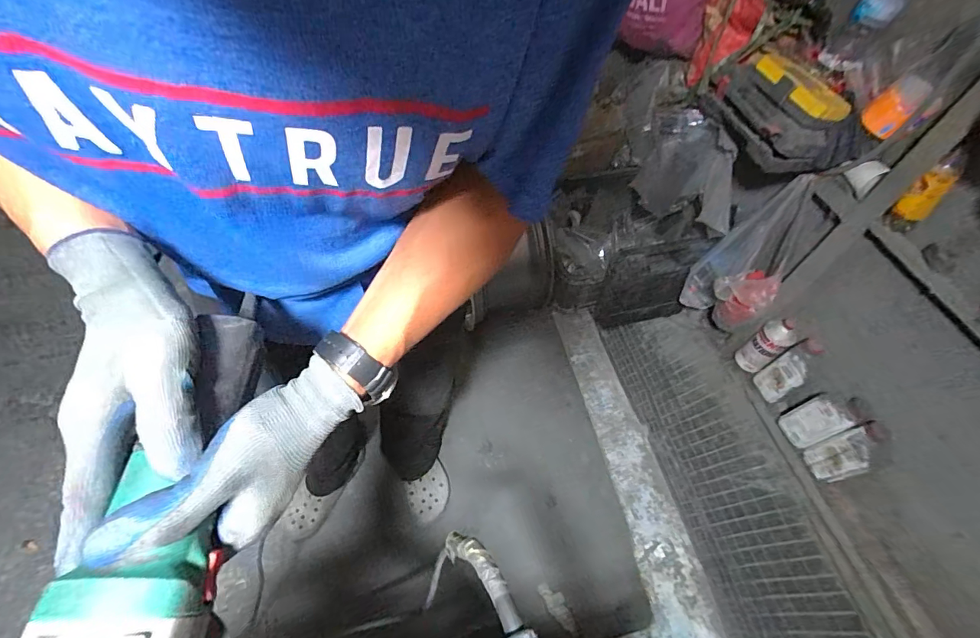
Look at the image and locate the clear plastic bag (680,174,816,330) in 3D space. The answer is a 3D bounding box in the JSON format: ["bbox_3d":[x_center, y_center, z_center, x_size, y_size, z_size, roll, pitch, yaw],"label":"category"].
[{"bbox_3d":[0.645,-0.134,1.092,0.191,0.356,0.200,34,62,18],"label":"clear plastic bag"}]

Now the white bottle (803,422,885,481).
[{"bbox_3d":[0.850,0.331,1.039,0.048,0.197,0.090,-11,58,-9],"label":"white bottle"}]

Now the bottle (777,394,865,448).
[{"bbox_3d":[0.832,0.259,1.102,0.059,0.198,0.094,-18,60,-14],"label":"bottle"}]

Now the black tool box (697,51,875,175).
[{"bbox_3d":[0.599,-0.426,0.897,0.154,0.137,0.325,-24,61,-17],"label":"black tool box"}]

